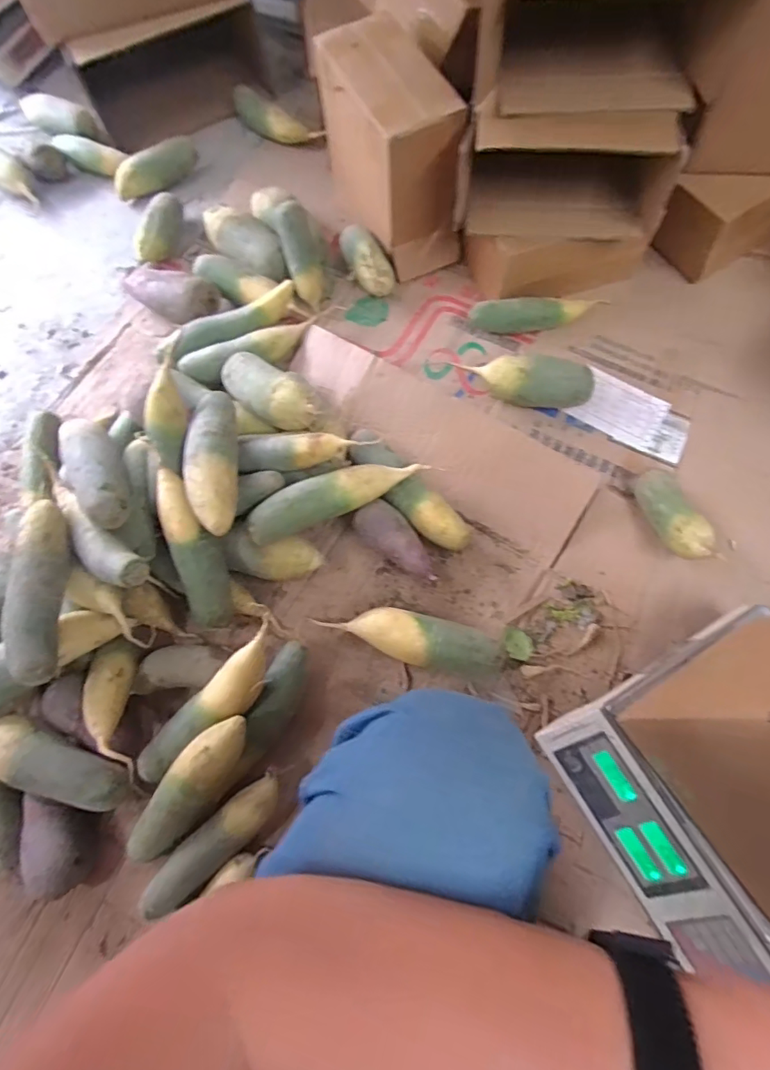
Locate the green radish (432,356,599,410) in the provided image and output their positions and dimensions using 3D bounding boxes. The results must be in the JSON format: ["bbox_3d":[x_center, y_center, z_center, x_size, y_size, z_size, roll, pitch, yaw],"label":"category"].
[{"bbox_3d":[0.207,-0.246,0.796,0.234,0.079,0.068,12,72,6],"label":"green radish"}]

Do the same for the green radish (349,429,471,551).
[{"bbox_3d":[0.031,-0.061,0.744,0.065,0.064,0.230,-43,74,-11],"label":"green radish"}]

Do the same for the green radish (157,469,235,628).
[{"bbox_3d":[-0.241,0.019,0.648,0.059,0.047,0.204,-19,95,-5],"label":"green radish"}]

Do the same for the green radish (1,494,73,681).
[{"bbox_3d":[-0.403,0.062,0.590,0.054,0.048,0.210,-1,71,3],"label":"green radish"}]

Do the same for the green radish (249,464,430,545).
[{"bbox_3d":[-0.063,-0.059,0.677,0.250,0.055,0.055,-24,71,-5],"label":"green radish"}]

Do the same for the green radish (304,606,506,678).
[{"bbox_3d":[0.034,0.138,0.678,0.248,0.067,0.066,13,72,7],"label":"green radish"}]

